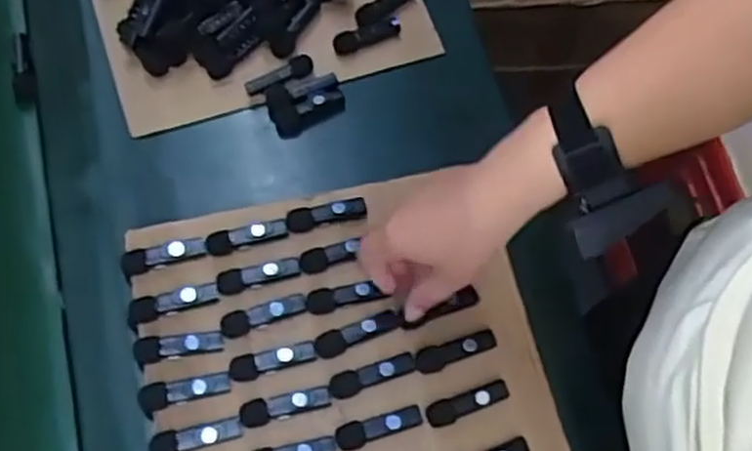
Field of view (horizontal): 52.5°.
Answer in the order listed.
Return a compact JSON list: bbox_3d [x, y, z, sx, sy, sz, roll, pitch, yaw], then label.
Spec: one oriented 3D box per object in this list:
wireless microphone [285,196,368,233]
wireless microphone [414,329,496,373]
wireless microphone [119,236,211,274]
[{"bbox_3d":[-0.040,-0.010,0.616,0.065,0.010,0.022,-15,71,-7],"label":"wireless microphone"},{"bbox_3d":[0.061,0.097,0.587,0.066,0.008,0.020,-16,71,-7],"label":"wireless microphone"},{"bbox_3d":[-0.165,0.021,0.592,0.064,0.012,0.019,-12,71,-5],"label":"wireless microphone"}]

